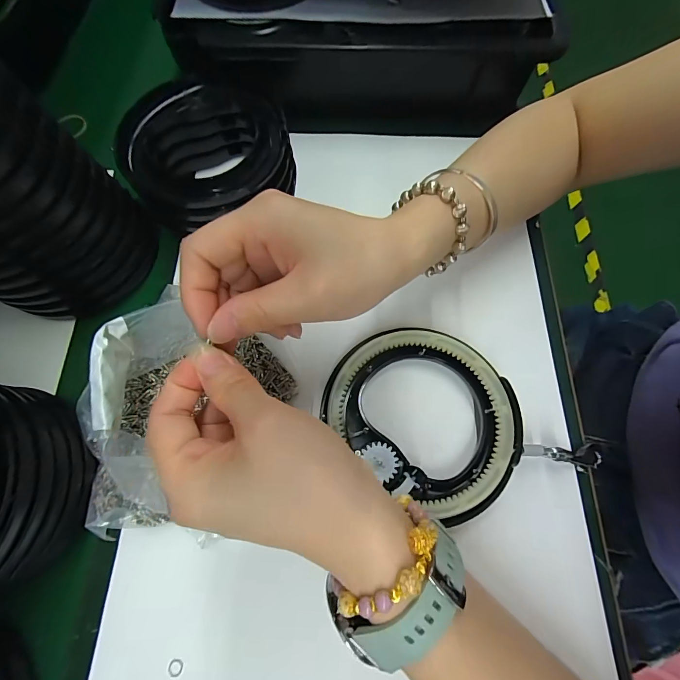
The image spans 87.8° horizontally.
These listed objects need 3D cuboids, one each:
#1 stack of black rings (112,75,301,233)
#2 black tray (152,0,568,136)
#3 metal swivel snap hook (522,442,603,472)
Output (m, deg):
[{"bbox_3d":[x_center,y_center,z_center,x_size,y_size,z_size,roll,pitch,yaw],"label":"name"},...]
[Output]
[{"bbox_3d":[-0.106,-0.156,0.302,0.129,0.055,0.122,-2,70,1],"label":"stack of black rings"},{"bbox_3d":[0.021,-0.244,0.331,0.333,0.084,0.064,-2,70,1],"label":"black tray"},{"bbox_3d":[0.154,0.078,0.242,0.066,0.013,0.019,12,68,-23],"label":"metal swivel snap hook"}]

